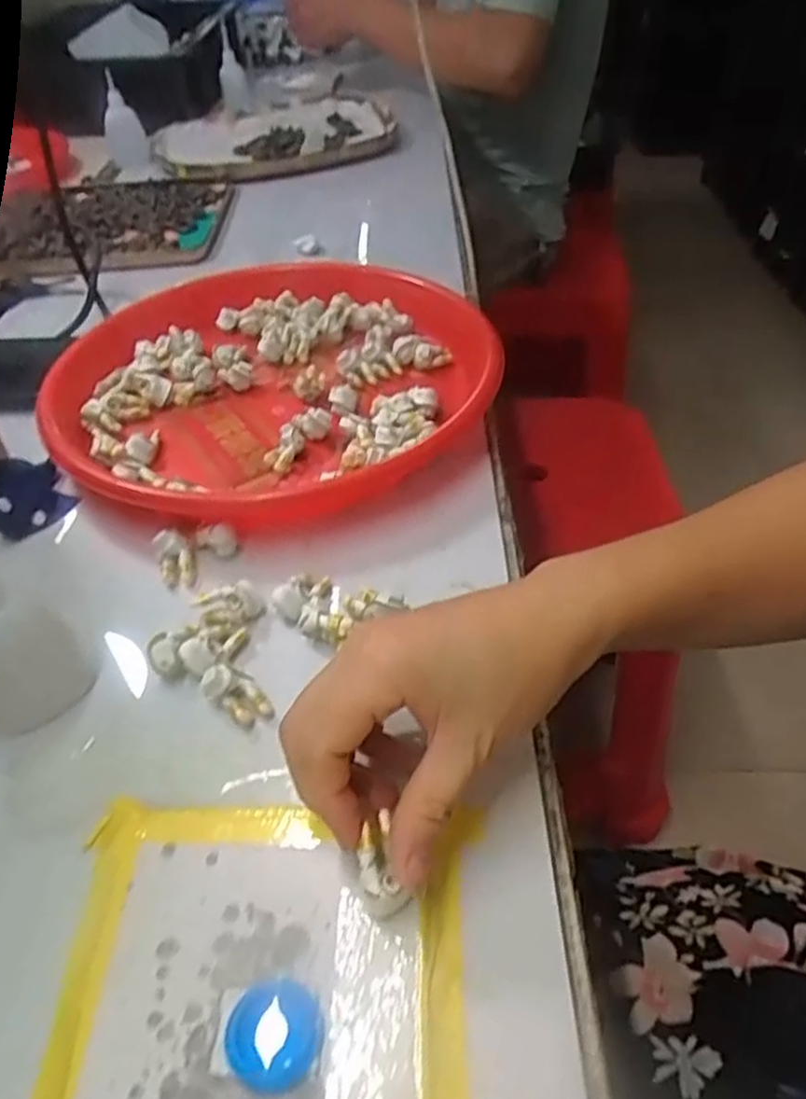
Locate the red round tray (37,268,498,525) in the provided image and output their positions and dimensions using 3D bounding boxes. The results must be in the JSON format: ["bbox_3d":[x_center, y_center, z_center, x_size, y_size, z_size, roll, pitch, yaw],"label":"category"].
[{"bbox_3d":[-0.089,-0.117,0.497,0.279,0.034,0.286,-2,44,2],"label":"red round tray"}]

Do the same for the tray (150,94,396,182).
[{"bbox_3d":[-0.166,-0.529,0.932,0.293,0.024,0.253,-14,45,-10],"label":"tray"}]

